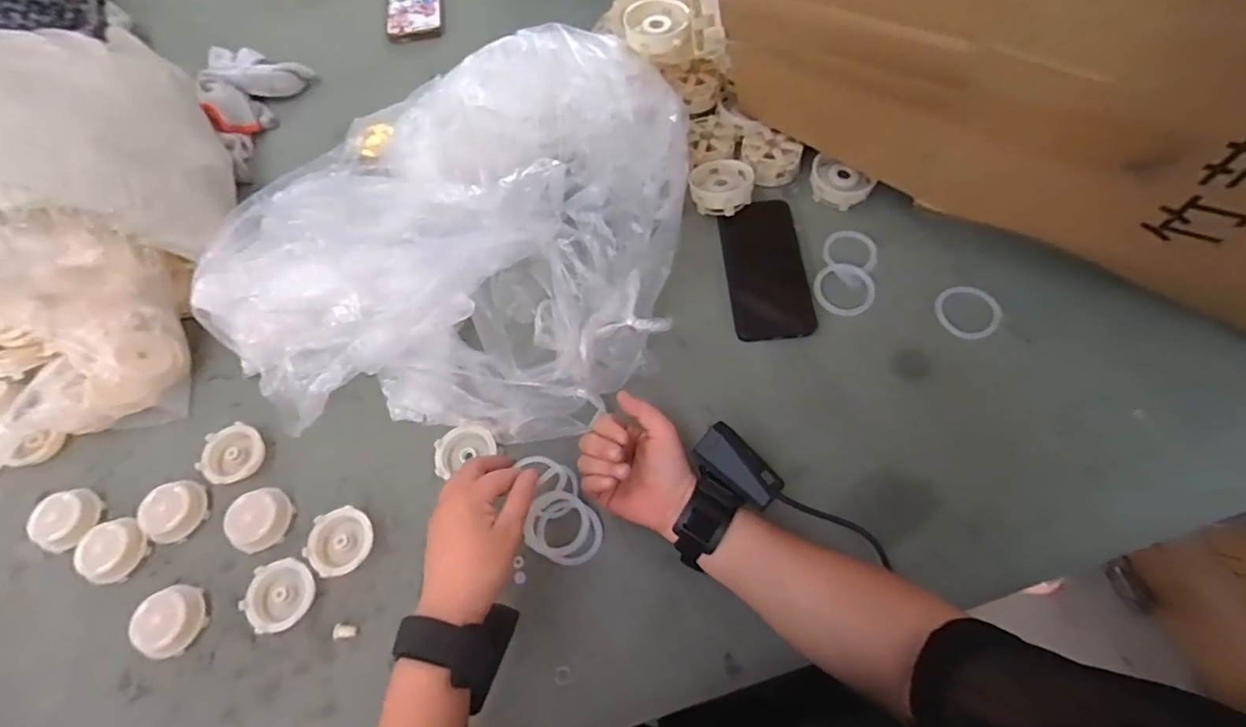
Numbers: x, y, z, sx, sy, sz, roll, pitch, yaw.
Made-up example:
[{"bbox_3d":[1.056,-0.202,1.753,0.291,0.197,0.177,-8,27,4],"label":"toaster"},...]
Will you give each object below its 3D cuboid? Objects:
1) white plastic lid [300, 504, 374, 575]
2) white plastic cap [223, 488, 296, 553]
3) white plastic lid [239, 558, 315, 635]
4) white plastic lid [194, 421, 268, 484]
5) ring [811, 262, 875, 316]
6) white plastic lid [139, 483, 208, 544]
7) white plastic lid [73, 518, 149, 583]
[{"bbox_3d":[-0.244,0.155,0.474,0.053,0.018,0.053,-1,66,3],"label":"white plastic lid"},{"bbox_3d":[-0.322,0.139,0.486,0.049,0.023,0.048,-1,66,3],"label":"white plastic cap"},{"bbox_3d":[-0.287,0.194,0.459,0.053,0.017,0.051,-18,66,-5],"label":"white plastic lid"},{"bbox_3d":[-0.367,0.085,0.514,0.052,0.020,0.049,-1,66,3],"label":"white plastic lid"},{"bbox_3d":[0.224,-0.077,0.556,0.056,0.009,0.058,-1,66,3],"label":"ring"},{"bbox_3d":[-0.403,0.134,0.489,0.049,0.030,0.048,-1,66,3],"label":"white plastic lid"},{"bbox_3d":[-0.444,0.163,0.477,0.045,0.026,0.053,15,67,10],"label":"white plastic lid"}]

